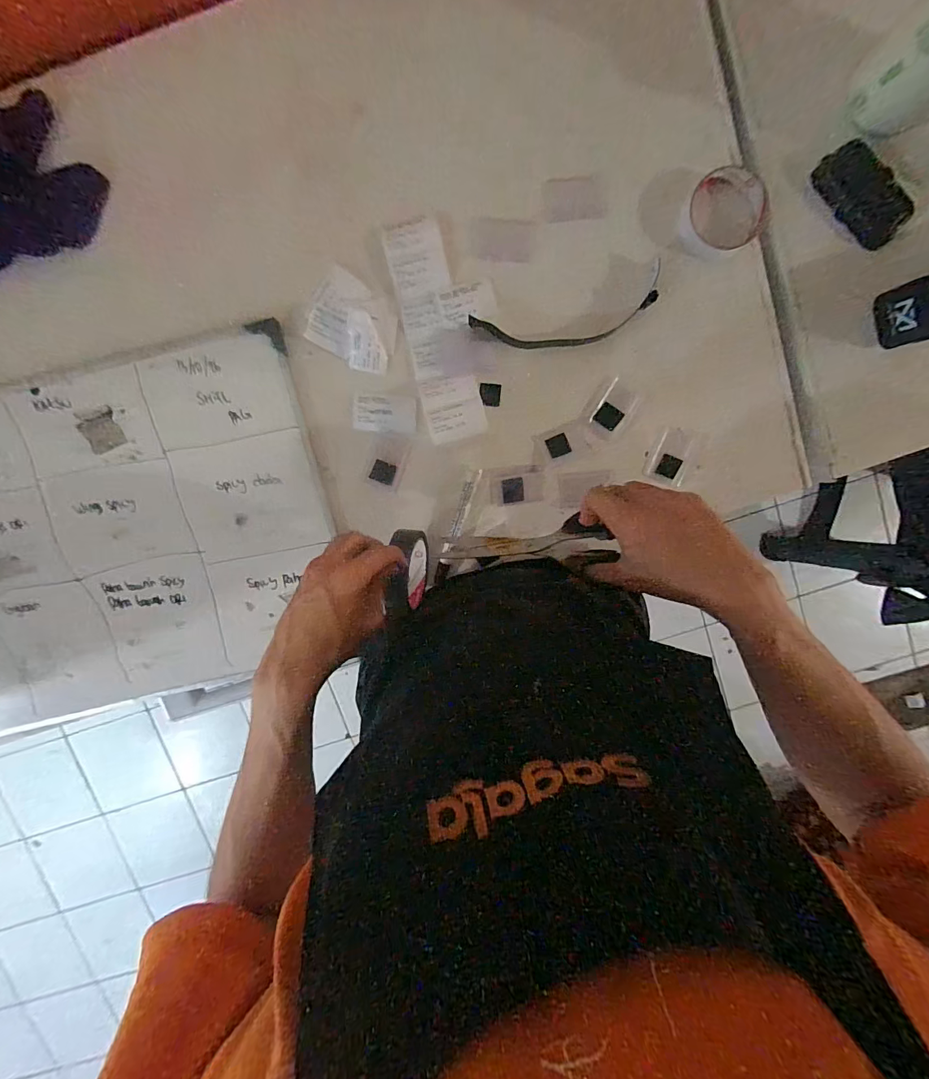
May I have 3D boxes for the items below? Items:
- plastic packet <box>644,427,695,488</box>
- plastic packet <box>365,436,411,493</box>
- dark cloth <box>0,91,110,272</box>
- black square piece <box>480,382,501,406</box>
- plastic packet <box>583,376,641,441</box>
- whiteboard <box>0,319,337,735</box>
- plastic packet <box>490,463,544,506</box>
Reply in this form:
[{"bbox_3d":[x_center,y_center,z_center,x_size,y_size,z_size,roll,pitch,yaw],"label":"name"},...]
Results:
[{"bbox_3d":[0.243,-0.099,0.522,0.047,0.008,0.064,17,99,-3],"label":"plastic packet"},{"bbox_3d":[-0.091,-0.088,0.518,0.042,0.004,0.062,13,99,-3],"label":"plastic packet"},{"bbox_3d":[-0.497,-0.359,0.470,0.207,0.019,0.112,-28,125,-3],"label":"dark cloth"},{"bbox_3d":[0.030,-0.168,0.511,0.024,0.006,0.025,3,99,-1],"label":"black square piece"},{"bbox_3d":[0.169,-0.149,0.508,0.045,0.004,0.065,30,98,-5],"label":"plastic packet"},{"bbox_3d":[-0.447,0.013,0.524,0.574,0.012,0.386,-13,99,1],"label":"whiteboard"},{"bbox_3d":[0.062,-0.065,0.524,0.061,0.004,0.043,-5,99,0],"label":"plastic packet"}]

